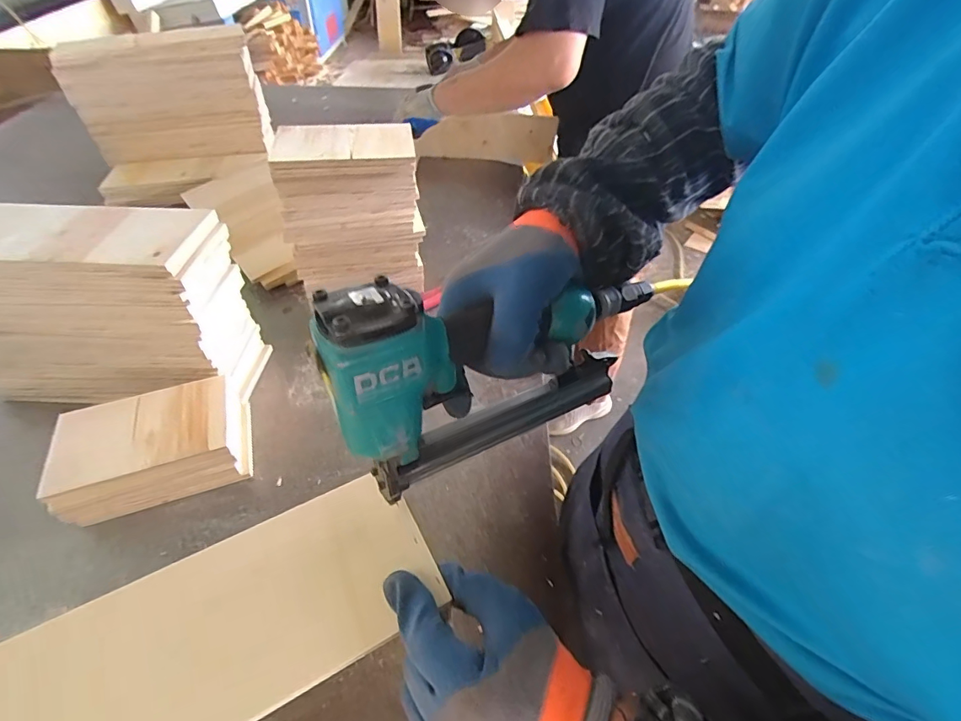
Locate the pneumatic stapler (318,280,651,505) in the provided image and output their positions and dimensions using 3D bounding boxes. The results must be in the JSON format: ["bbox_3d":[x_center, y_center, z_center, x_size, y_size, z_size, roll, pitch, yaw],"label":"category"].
[{"bbox_3d":[0.015,-0.009,0.336,0.242,0.153,0.054,-24,52,-22],"label":"pneumatic stapler"}]

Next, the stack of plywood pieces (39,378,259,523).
[{"bbox_3d":[-0.388,0.101,0.571,0.193,0.069,0.120,-15,49,-15],"label":"stack of plywood pieces"}]

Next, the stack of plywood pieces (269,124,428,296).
[{"bbox_3d":[-0.190,-0.221,0.720,0.188,0.233,0.112,-6,47,-8],"label":"stack of plywood pieces"}]

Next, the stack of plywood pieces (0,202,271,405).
[{"bbox_3d":[-0.497,-0.066,0.613,0.365,0.229,0.140,5,47,3],"label":"stack of plywood pieces"}]

